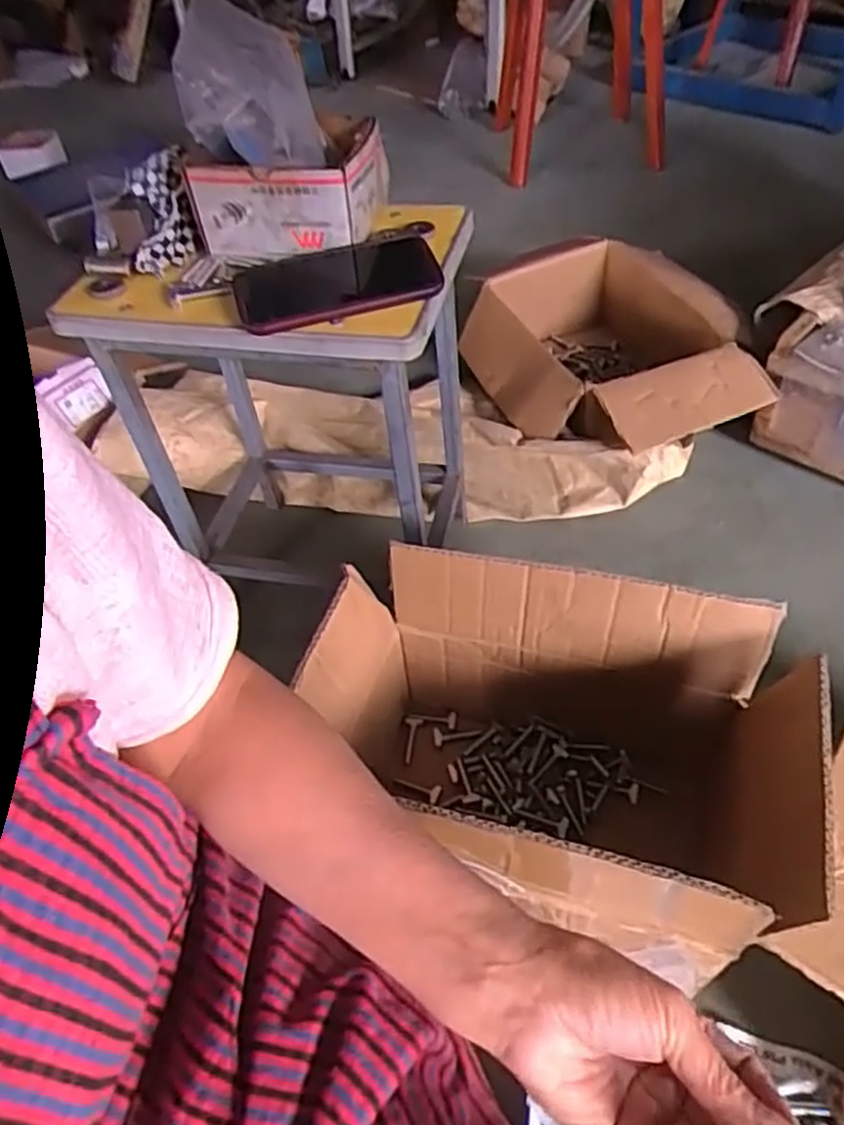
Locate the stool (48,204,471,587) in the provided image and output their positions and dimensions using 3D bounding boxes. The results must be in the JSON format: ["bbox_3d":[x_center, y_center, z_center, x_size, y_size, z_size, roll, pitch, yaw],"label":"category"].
[{"bbox_3d":[-0.123,-0.157,0.841,0.337,0.424,0.265,5,51,10],"label":"stool"}]

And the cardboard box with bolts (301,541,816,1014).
[{"bbox_3d":[0.107,0.185,0.660,0.384,0.262,0.246,9,51,12],"label":"cardboard box with bolts"}]

